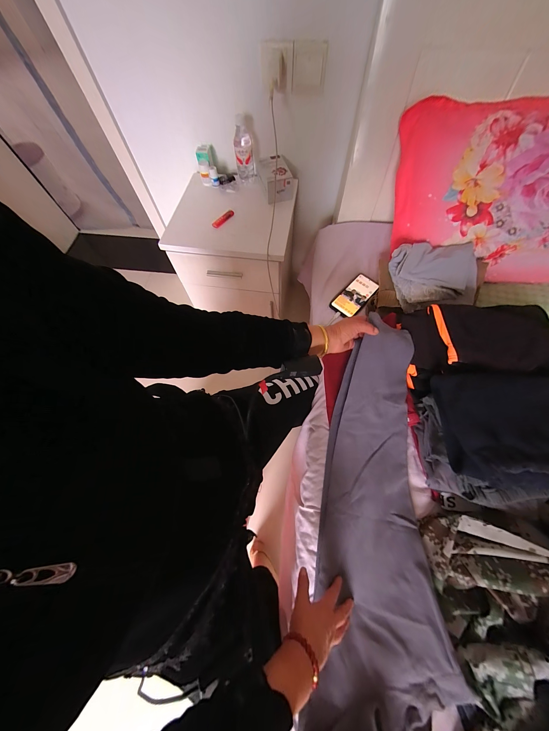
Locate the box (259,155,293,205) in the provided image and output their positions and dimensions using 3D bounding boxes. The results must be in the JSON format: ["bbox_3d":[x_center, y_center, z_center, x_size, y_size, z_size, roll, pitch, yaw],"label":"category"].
[{"bbox_3d":[0.008,-0.594,0.763,0.086,0.071,0.123,-14,67,-5],"label":"box"}]

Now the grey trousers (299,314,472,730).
[{"bbox_3d":[0.187,0.337,0.421,0.197,0.107,0.847,7,70,5],"label":"grey trousers"}]

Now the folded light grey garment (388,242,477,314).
[{"bbox_3d":[0.396,-0.229,0.591,0.180,0.087,0.161,-1,67,1],"label":"folded light grey garment"}]

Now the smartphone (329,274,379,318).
[{"bbox_3d":[0.239,-0.205,0.696,0.075,0.016,0.162,42,74,17],"label":"smartphone"}]

